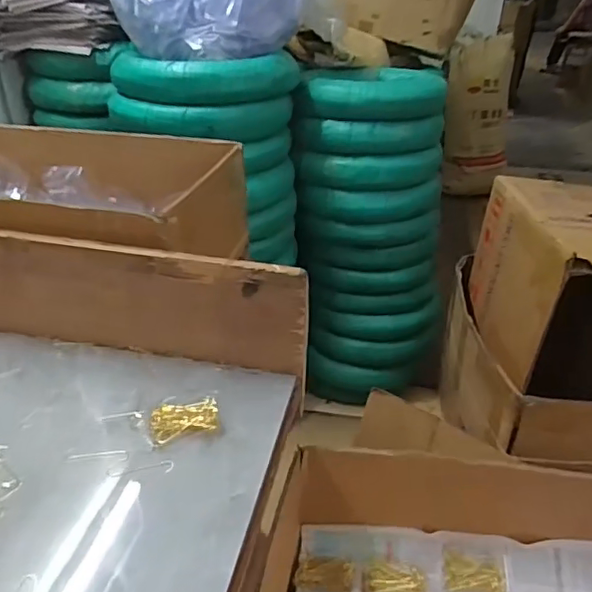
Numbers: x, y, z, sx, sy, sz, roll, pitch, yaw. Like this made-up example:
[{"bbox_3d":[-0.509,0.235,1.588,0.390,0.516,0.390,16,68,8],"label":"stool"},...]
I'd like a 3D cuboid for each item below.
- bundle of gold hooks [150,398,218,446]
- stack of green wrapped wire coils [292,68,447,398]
[{"bbox_3d":[-0.118,0.130,0.591,0.070,0.020,0.043,-5,31,-10],"label":"bundle of gold hooks"},{"bbox_3d":[0.234,-0.174,1.709,0.436,0.906,0.416,7,31,11],"label":"stack of green wrapped wire coils"}]

